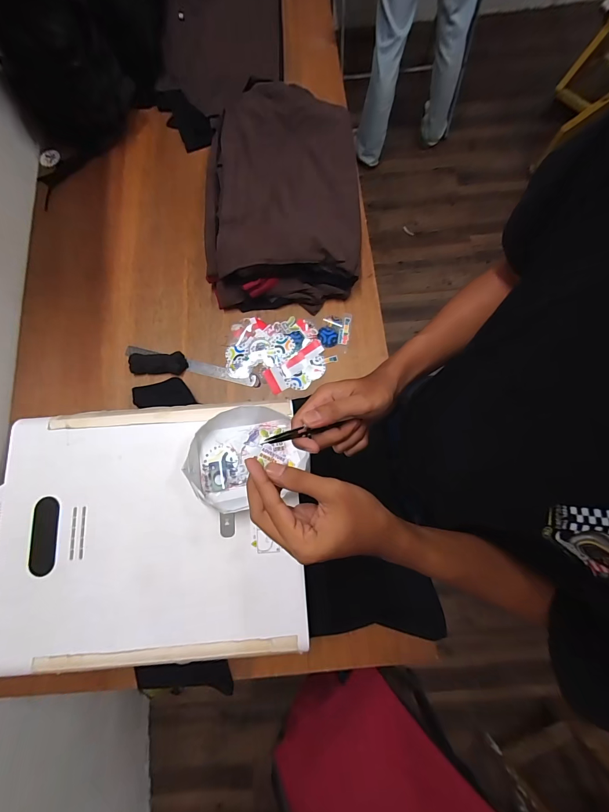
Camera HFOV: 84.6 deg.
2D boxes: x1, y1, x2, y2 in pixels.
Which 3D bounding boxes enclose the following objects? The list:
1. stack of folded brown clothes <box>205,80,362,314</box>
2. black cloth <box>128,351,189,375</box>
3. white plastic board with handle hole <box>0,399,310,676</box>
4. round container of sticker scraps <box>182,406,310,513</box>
[{"bbox_3d":[-0.056,-0.517,0.823,0.368,0.118,0.549,-3,77,0],"label":"stack of folded brown clothes"},{"bbox_3d":[-0.340,-0.099,0.781,0.127,0.026,0.044,-2,77,0],"label":"black cloth"},{"bbox_3d":[-0.264,0.198,0.554,0.507,0.015,0.405,-5,77,0],"label":"white plastic board with handle hole"},{"bbox_3d":[-0.102,0.081,0.556,0.175,0.049,0.158,-18,77,-3],"label":"round container of sticker scraps"}]

